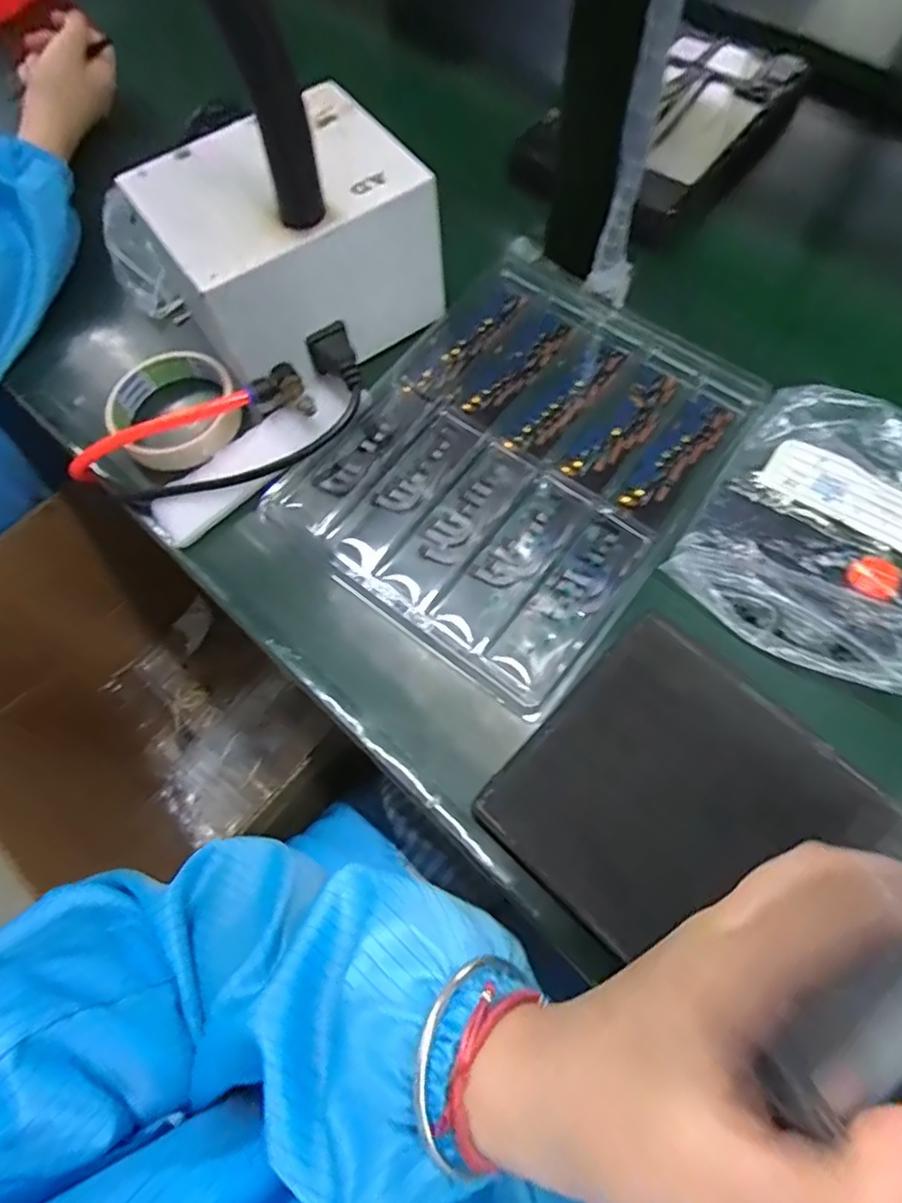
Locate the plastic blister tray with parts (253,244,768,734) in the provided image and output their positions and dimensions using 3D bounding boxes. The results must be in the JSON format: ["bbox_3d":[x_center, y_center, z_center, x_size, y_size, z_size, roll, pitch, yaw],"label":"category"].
[{"bbox_3d":[0.048,-0.102,0.391,0.217,0.014,0.286,36,73,16],"label":"plastic blister tray with parts"}]

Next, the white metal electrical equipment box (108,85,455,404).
[{"bbox_3d":[-0.103,-0.234,0.400,0.154,0.099,0.133,-33,70,-11],"label":"white metal electrical equipment box"}]

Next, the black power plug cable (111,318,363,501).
[{"bbox_3d":[-0.126,-0.108,0.385,0.180,0.036,0.069,-38,71,-13],"label":"black power plug cable"}]

